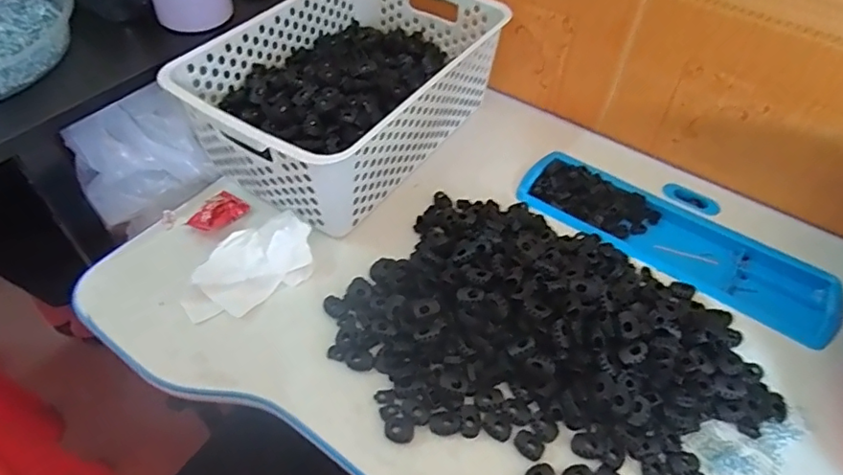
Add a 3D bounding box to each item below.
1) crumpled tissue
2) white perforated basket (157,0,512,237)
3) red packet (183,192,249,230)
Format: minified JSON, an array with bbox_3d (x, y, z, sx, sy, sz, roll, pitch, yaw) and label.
[{"bbox_3d":[-0.147,0.022,0.454,0.112,0.034,0.065,-29,57,-23],"label":"crumpled tissue"},{"bbox_3d":[-0.069,-0.156,0.544,0.205,0.098,0.310,29,56,21],"label":"white perforated basket"},{"bbox_3d":[-0.187,-0.025,0.497,0.033,0.016,0.048,30,56,21],"label":"red packet"}]

